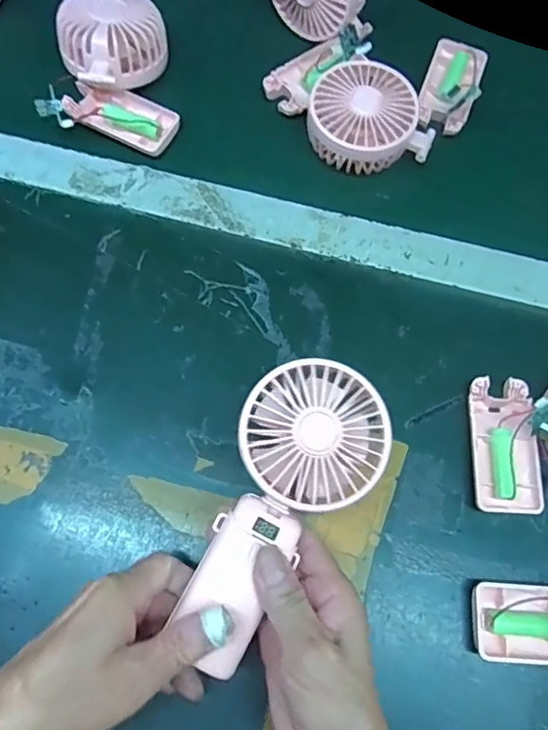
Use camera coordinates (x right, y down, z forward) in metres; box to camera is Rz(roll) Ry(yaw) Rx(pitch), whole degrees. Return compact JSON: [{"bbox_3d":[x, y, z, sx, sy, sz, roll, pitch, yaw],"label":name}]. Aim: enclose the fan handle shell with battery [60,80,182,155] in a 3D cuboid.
[{"bbox_3d":[-0.127,-0.209,0.454,0.091,0.018,0.045,23,73,5],"label":"fan handle shell with battery"}]

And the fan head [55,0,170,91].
[{"bbox_3d":[-0.134,-0.271,0.454,0.089,0.046,0.075,-36,77,-12],"label":"fan head"}]

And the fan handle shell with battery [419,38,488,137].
[{"bbox_3d":[0.156,-0.246,0.473,0.046,0.019,0.093,20,73,5],"label":"fan handle shell with battery"}]

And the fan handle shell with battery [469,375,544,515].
[{"bbox_3d":[0.160,0.055,0.377,0.044,0.019,0.092,4,72,-1],"label":"fan handle shell with battery"}]

